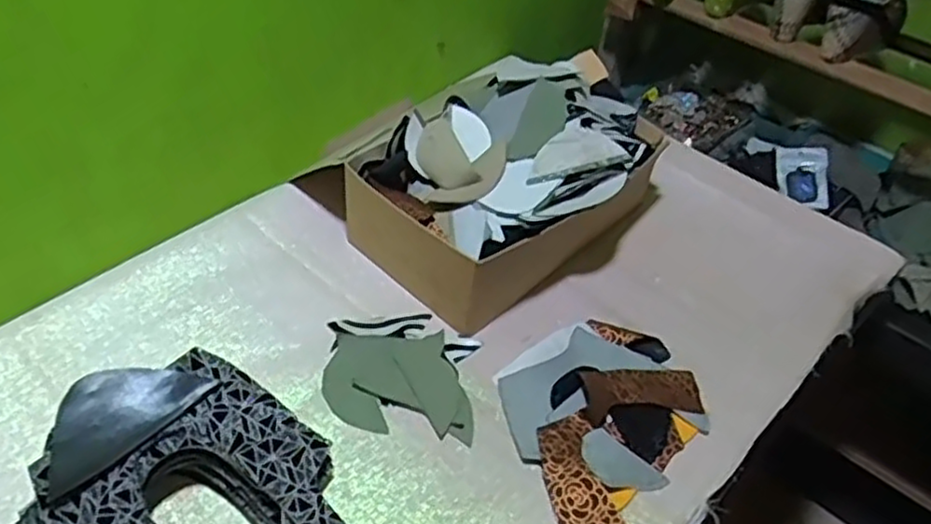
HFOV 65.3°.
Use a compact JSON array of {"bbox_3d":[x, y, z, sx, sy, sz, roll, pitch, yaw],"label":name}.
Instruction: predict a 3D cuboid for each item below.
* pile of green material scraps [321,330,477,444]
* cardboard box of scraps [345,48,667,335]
[{"bbox_3d":[-0.065,0.115,0.695,0.134,0.012,0.111,1,46,-6],"label":"pile of green material scraps"},{"bbox_3d":[0.053,-0.107,0.826,0.262,0.152,0.347,35,52,25],"label":"cardboard box of scraps"}]

